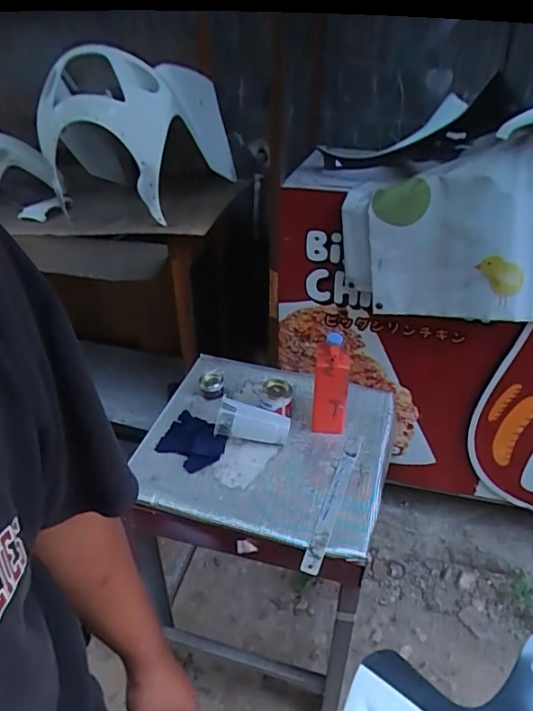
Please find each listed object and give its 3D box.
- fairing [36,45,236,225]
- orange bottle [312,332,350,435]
[{"bbox_3d":[-0.370,-0.645,1.451,0.415,0.368,0.417,11,34,23],"label":"fairing"},{"bbox_3d":[0.136,0.069,1.109,0.080,0.215,0.085,2,33,4],"label":"orange bottle"}]

